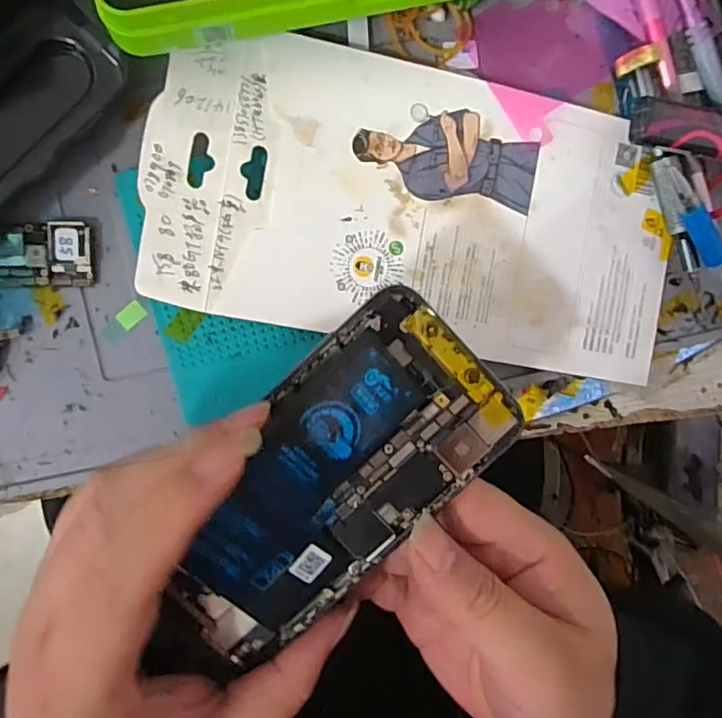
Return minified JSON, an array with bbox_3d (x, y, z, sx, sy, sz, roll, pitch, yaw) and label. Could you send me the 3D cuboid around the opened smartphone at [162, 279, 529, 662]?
[{"bbox_3d":[-0.012,0.045,0.195,0.066,0.015,0.136,42,90,-16],"label":"opened smartphone"}]

